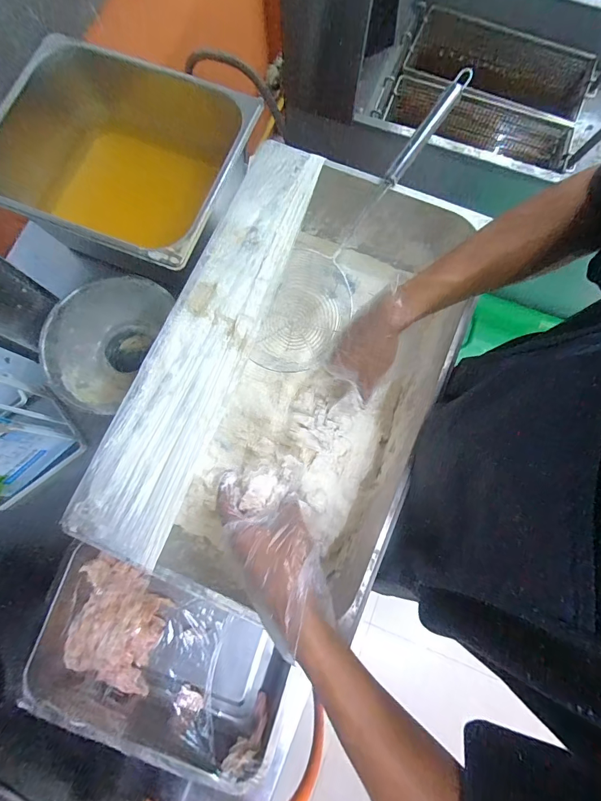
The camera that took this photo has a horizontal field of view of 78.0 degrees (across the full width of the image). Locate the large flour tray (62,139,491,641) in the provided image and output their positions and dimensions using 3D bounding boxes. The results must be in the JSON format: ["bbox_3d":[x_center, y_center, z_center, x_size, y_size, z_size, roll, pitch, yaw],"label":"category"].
[{"bbox_3d":[-0.005,-0.032,0.484,0.310,0.147,0.511,22,80,5],"label":"large flour tray"}]

